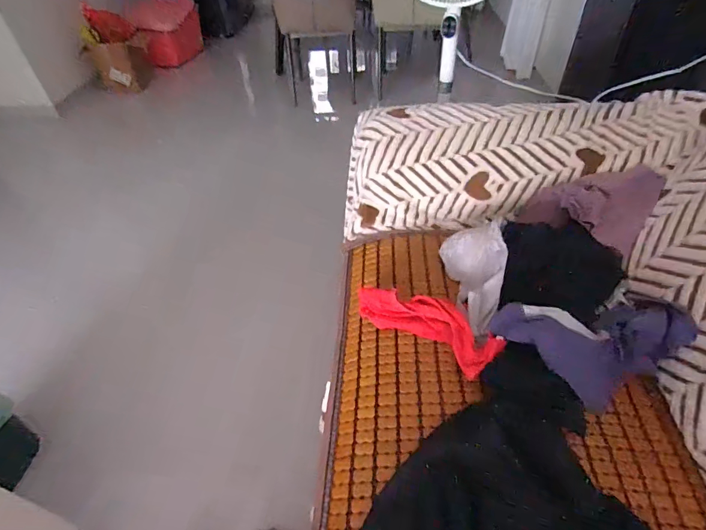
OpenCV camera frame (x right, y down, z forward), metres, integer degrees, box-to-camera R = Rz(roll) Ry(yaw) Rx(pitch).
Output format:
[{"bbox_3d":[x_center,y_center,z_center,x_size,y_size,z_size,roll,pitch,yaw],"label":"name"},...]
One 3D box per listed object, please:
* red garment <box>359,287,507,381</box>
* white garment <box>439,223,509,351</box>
[{"bbox_3d":[0.133,0.087,0.679,0.247,0.085,0.105,32,55,31],"label":"red garment"},{"bbox_3d":[0.214,0.030,0.719,0.103,0.098,0.246,6,45,10],"label":"white garment"}]

